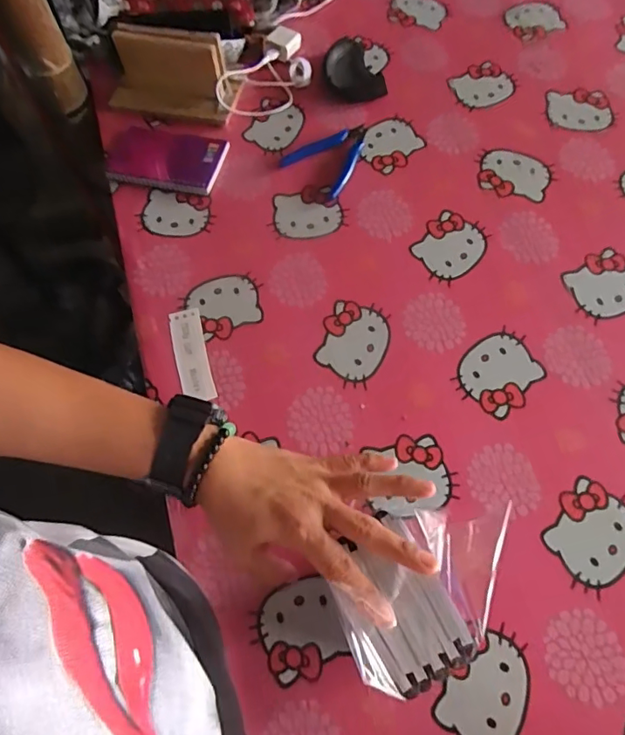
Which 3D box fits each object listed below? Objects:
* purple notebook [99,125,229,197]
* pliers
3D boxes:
[{"bbox_3d":[-0.186,-0.260,0.642,0.153,0.018,0.086,13,68,7],"label":"purple notebook"},{"bbox_3d":[0.019,-0.262,0.633,0.088,0.009,0.108,29,71,13],"label":"pliers"}]

